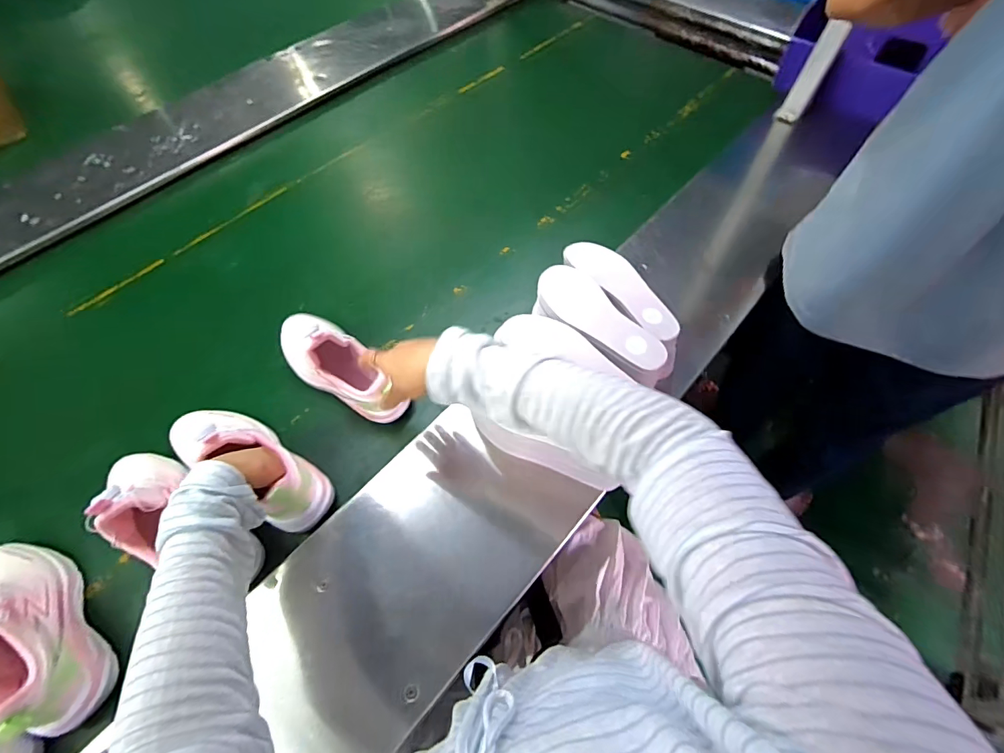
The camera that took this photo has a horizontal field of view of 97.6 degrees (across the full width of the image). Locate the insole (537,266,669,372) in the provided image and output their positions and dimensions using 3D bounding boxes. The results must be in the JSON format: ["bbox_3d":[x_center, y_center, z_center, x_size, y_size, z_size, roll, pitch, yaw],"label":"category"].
[{"bbox_3d":[0.133,-0.083,0.600,0.065,0.016,0.206,-40,67,-16],"label":"insole"}]

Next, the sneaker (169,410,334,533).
[{"bbox_3d":[-0.330,0.092,0.544,0.239,0.137,0.088,26,67,11],"label":"sneaker"}]

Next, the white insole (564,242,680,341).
[{"bbox_3d":[0.174,-0.135,0.625,0.067,0.012,0.207,-37,67,-14],"label":"white insole"}]

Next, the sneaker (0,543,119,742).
[{"bbox_3d":[-0.537,0.268,0.468,0.093,0.133,0.244,-40,67,-16],"label":"sneaker"}]

